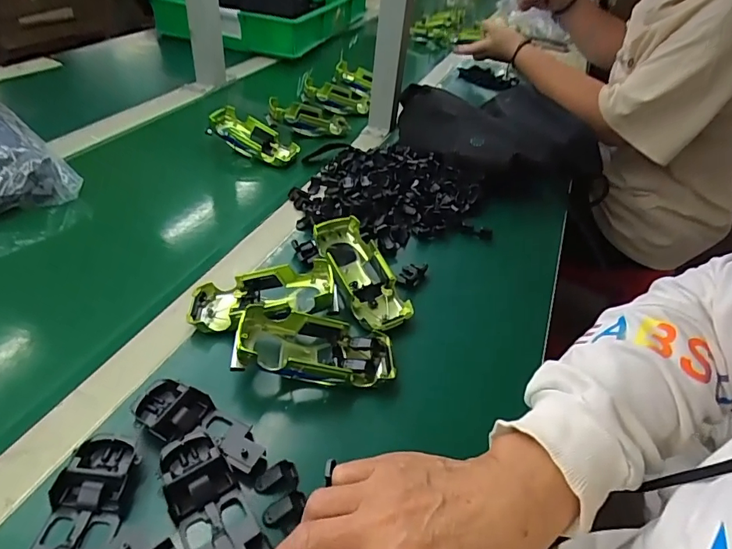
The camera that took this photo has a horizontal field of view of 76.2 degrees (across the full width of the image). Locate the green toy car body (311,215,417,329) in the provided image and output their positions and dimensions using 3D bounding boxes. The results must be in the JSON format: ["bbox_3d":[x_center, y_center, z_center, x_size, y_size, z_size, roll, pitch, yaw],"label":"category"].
[{"bbox_3d":[-0.007,0.004,0.479,0.061,0.049,0.134,-15,59,-25],"label":"green toy car body"}]

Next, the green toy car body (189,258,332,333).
[{"bbox_3d":[-0.095,0.024,0.431,0.129,0.032,0.057,-12,41,2],"label":"green toy car body"}]

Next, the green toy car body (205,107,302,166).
[{"bbox_3d":[-0.165,-0.205,0.704,0.142,0.030,0.068,31,43,6],"label":"green toy car body"}]

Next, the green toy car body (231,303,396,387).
[{"bbox_3d":[-0.041,0.063,0.390,0.131,0.040,0.061,2,40,-7],"label":"green toy car body"}]

